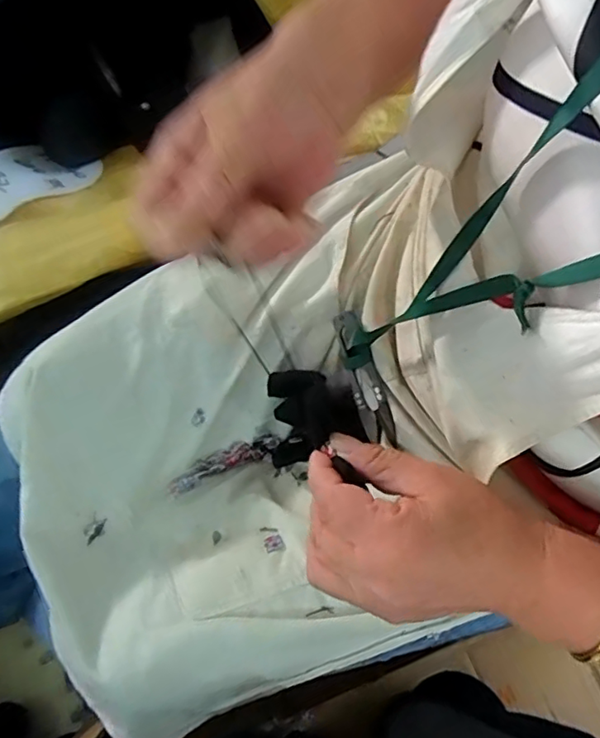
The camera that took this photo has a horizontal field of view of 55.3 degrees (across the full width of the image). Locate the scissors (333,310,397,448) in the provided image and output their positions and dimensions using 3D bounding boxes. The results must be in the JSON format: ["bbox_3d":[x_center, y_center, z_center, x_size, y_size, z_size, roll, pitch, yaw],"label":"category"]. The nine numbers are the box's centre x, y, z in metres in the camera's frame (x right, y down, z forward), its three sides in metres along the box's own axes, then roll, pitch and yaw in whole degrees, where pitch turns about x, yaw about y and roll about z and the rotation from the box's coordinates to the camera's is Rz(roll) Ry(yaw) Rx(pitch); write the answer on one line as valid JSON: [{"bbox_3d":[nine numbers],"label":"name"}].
[{"bbox_3d":[0.047,0.007,0.414,0.021,0.017,0.098,-20,93,-6],"label":"scissors"}]

